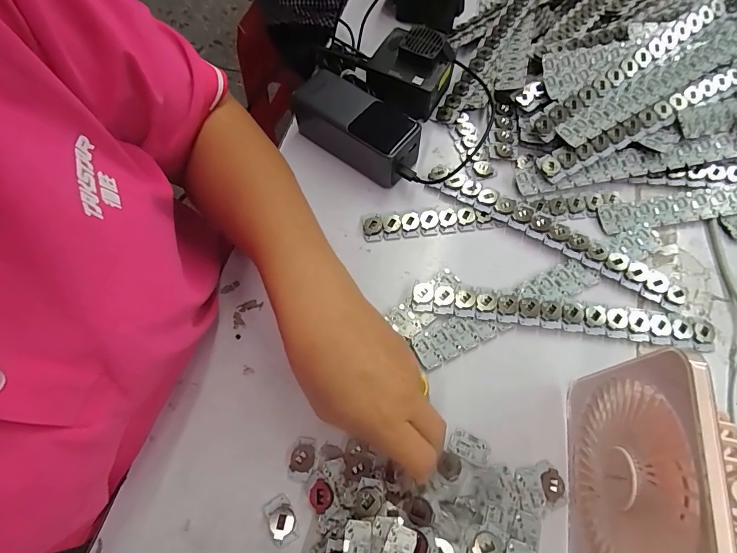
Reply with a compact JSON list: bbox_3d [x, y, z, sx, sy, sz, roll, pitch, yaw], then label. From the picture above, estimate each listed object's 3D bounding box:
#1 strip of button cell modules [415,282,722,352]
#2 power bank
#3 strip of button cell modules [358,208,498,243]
[{"bbox_3d":[0.162,0.033,0.338,0.246,0.011,0.026,8,67,5],"label":"strip of button cell modules"},{"bbox_3d":[-0.015,-0.151,0.403,0.133,0.051,0.054,37,72,16],"label":"power bank"},{"bbox_3d":[0.058,-0.052,0.382,0.127,0.007,0.028,-4,66,0],"label":"strip of button cell modules"}]

